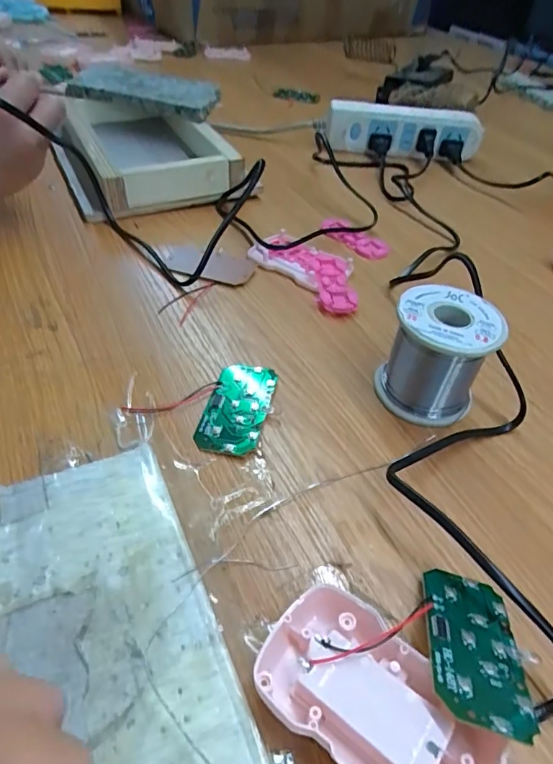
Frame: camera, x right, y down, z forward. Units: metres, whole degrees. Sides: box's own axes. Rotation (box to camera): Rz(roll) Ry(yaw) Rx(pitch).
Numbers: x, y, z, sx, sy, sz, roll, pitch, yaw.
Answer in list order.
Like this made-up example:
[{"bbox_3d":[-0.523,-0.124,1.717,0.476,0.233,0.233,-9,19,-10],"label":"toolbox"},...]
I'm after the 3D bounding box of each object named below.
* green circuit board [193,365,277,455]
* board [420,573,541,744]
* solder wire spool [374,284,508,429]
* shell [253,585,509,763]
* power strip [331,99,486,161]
[{"bbox_3d":[-0.024,0.014,0.307,0.037,0.004,0.073,13,45,8],"label":"green circuit board"},{"bbox_3d":[0.082,0.108,0.204,0.040,0.004,0.072,17,24,5],"label":"board"},{"bbox_3d":[0.100,-0.016,0.310,0.060,0.065,0.060,21,47,15],"label":"solder wire spool"},{"bbox_3d":[0.038,0.124,0.188,0.091,0.021,0.052,32,50,24],"label":"shell"},{"bbox_3d":[0.161,-0.317,0.624,0.194,0.051,0.028,5,44,-1],"label":"power strip"}]

